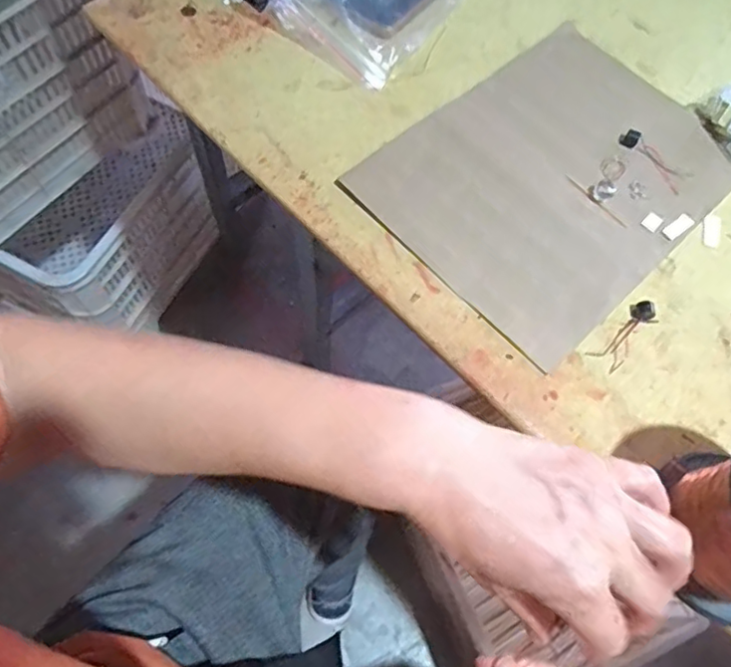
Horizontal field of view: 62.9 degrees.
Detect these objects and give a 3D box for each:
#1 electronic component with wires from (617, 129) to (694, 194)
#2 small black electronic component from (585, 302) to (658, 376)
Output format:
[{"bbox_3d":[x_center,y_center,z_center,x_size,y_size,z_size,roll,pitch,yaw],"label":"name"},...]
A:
[{"bbox_3d":[0.231,-0.141,0.477,0.026,0.009,0.064,-39,73,-17],"label":"electronic component with wires"},{"bbox_3d":[0.177,0.000,0.406,0.020,0.008,0.060,42,69,14],"label":"small black electronic component"}]

